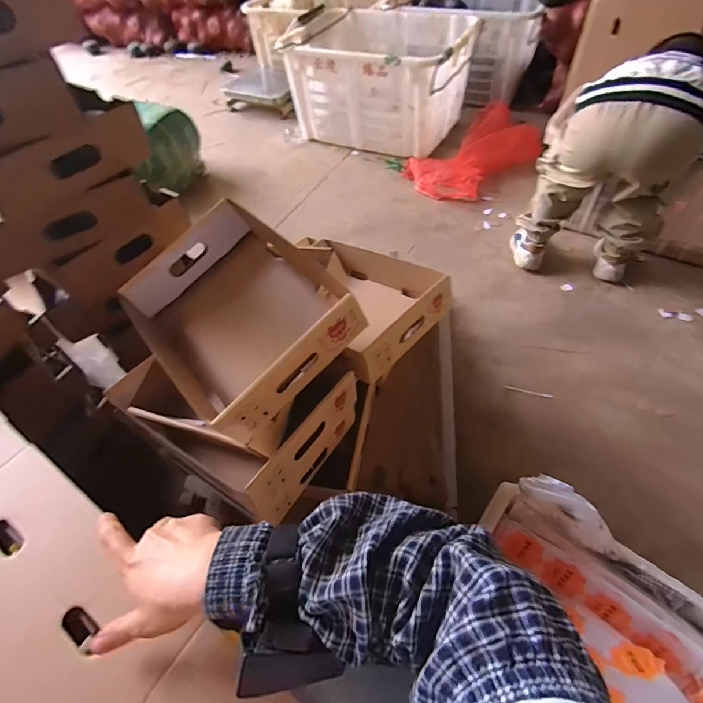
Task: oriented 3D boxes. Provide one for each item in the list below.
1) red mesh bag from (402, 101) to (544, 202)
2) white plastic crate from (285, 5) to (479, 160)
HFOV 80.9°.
[{"bbox_3d":[0.458,-0.732,1.498,0.573,0.073,0.326,-38,58,-22],"label":"red mesh bag"},{"bbox_3d":[0.105,-1.028,1.576,0.618,0.317,0.387,21,57,20],"label":"white plastic crate"}]

